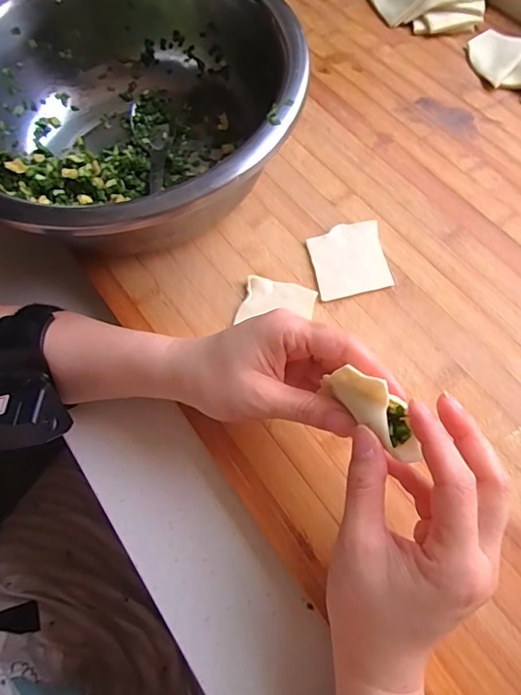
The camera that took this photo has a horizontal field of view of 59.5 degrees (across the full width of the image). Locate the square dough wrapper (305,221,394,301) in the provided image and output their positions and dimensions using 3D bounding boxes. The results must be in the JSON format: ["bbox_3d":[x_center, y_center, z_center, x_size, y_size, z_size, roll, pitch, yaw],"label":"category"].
[{"bbox_3d":[0.067,-0.067,0.348,0.054,0.004,0.061,-10,66,-2],"label":"square dough wrapper"}]

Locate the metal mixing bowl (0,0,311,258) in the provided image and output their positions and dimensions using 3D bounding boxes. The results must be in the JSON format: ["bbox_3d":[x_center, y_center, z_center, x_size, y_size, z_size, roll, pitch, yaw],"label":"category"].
[{"bbox_3d":[-0.099,-0.173,0.353,0.249,0.093,0.258,-1,66,2],"label":"metal mixing bowl"}]

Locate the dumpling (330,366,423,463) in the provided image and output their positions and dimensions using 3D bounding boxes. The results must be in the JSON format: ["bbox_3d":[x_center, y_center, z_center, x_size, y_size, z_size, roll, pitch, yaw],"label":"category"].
[{"bbox_3d":[0.059,0.032,0.226,0.020,0.017,0.055,-41,84,-14],"label":"dumpling"}]

